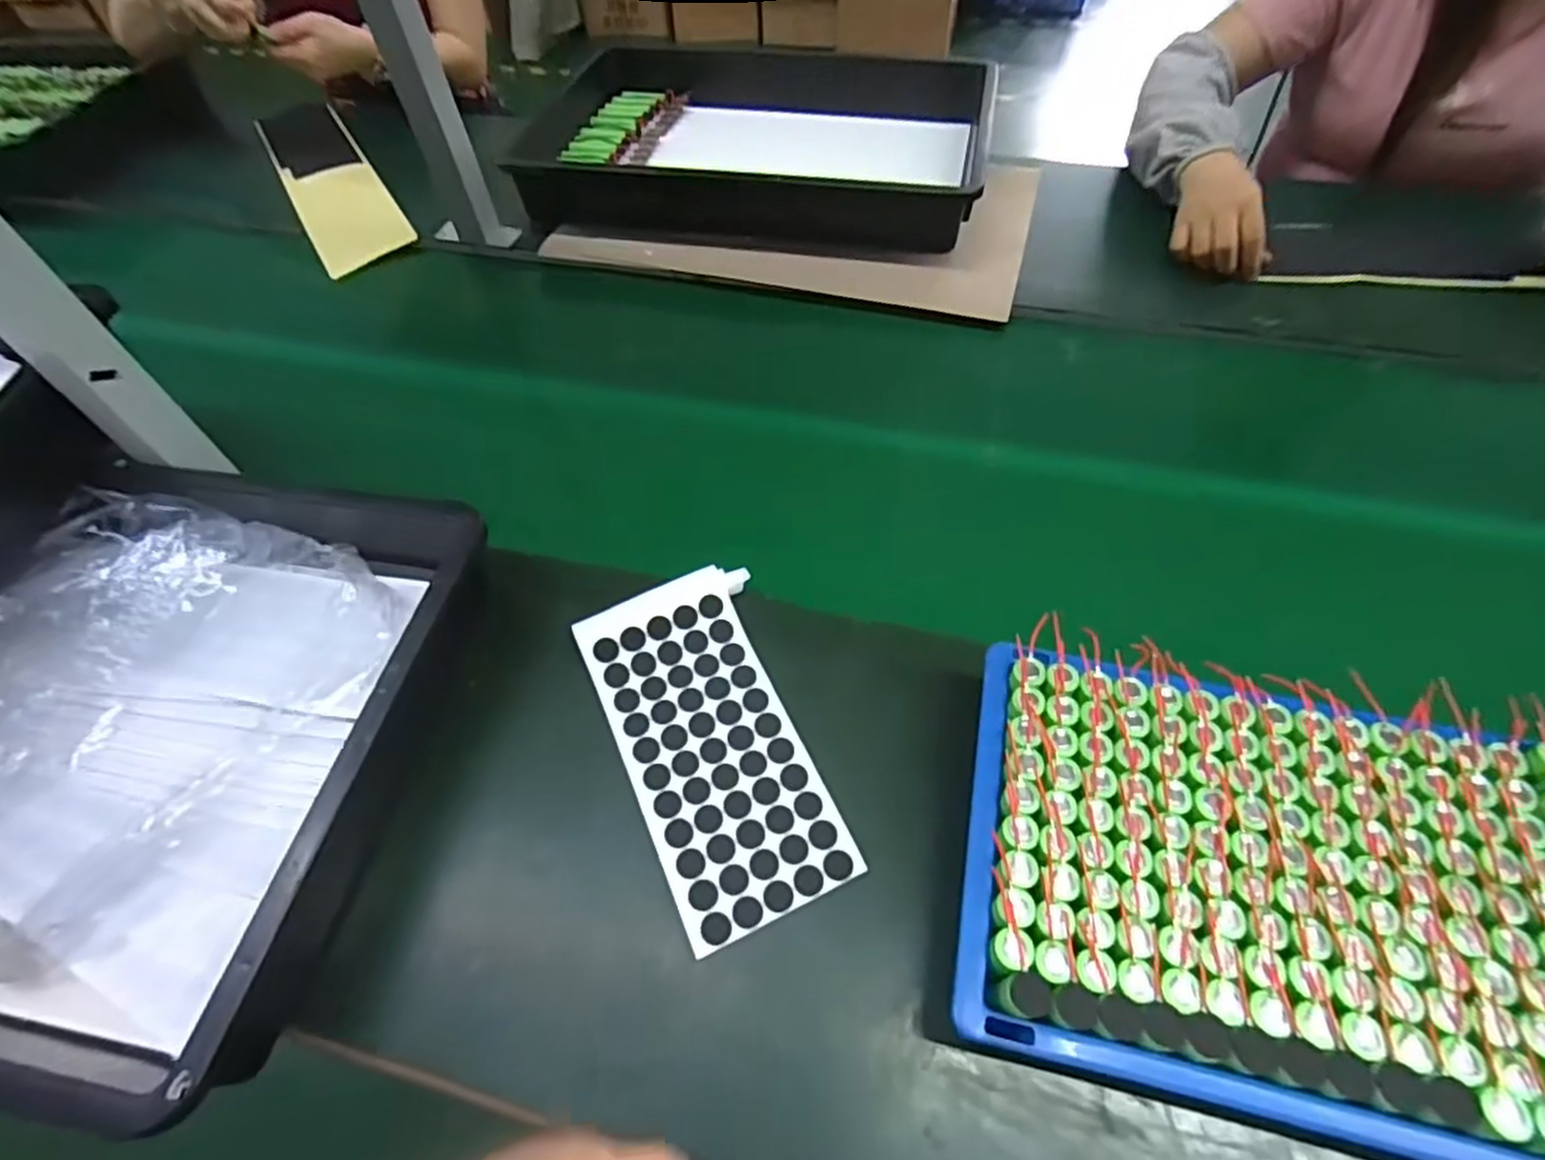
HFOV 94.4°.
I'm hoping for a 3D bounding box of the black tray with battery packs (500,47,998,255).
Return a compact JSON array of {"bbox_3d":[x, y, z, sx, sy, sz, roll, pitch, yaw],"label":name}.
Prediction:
[{"bbox_3d":[-0.036,-0.550,0.905,0.602,0.079,0.364,11,58,12],"label":"black tray with battery packs"}]

